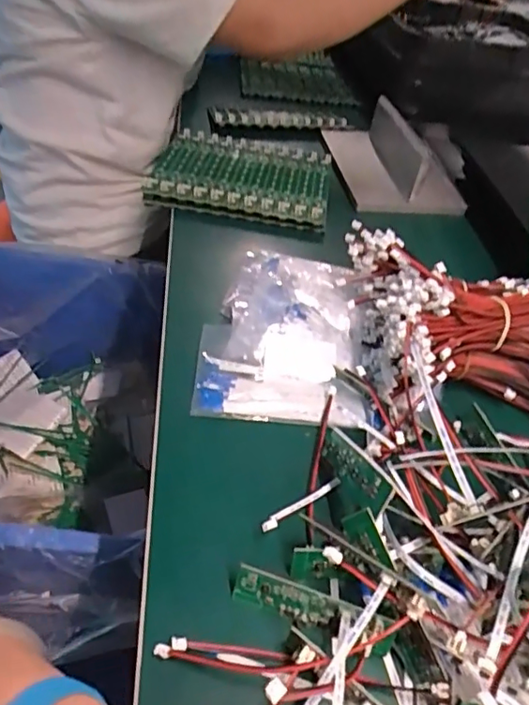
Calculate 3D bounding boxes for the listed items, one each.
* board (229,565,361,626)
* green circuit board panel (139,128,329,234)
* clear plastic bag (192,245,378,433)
[{"bbox_3d":[0.014,0.129,0.280,0.060,0.019,0.004,18,9,9],"label":"board"},{"bbox_3d":[-0.021,-0.210,0.623,0.185,0.028,0.176,8,43,-1],"label":"green circuit board panel"},{"bbox_3d":[0.016,-0.020,0.420,0.123,0.026,0.157,3,46,0],"label":"clear plastic bag"}]

